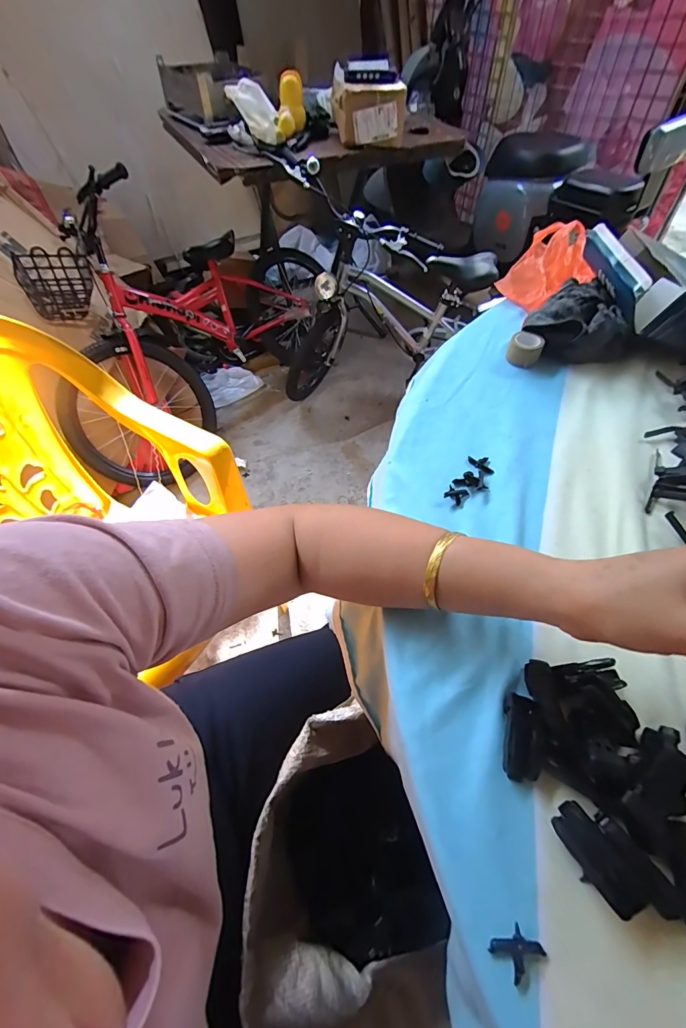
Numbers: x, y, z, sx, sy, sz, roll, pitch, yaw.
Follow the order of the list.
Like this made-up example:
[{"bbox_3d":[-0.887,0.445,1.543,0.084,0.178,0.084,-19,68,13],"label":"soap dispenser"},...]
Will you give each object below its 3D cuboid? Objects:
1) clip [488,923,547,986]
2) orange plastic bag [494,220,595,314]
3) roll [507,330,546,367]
[{"bbox_3d":[0.089,0.224,0.200,0.023,0.005,0.018,-30,60,-17],"label":"clip"},{"bbox_3d":[0.284,-0.344,0.544,0.115,0.057,0.143,19,59,15],"label":"orange plastic bag"},{"bbox_3d":[0.215,-0.194,0.463,0.035,0.025,0.035,22,60,16],"label":"roll"}]

